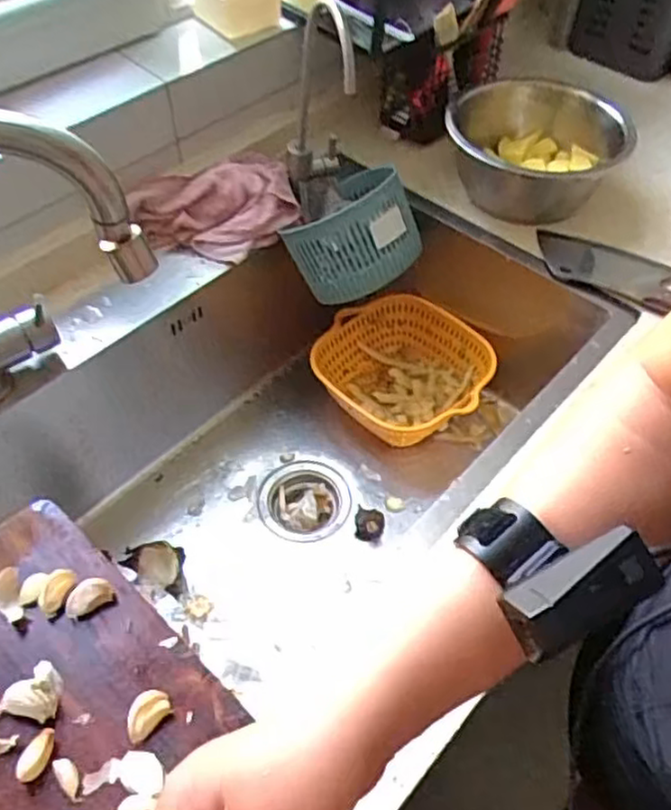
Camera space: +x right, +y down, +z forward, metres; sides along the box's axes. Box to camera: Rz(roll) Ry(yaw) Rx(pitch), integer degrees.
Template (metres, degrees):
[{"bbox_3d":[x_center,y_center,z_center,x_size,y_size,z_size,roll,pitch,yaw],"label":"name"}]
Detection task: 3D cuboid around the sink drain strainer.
[{"bbox_3d":[-0.037,0.120,0.857,0.103,0.041,0.109,1,51,-1],"label":"sink drain strainer"}]

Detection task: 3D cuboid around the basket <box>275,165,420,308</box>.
[{"bbox_3d":[0.018,-0.195,0.820,0.146,0.111,0.105,-22,39,0],"label":"basket"}]

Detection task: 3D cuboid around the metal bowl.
[{"bbox_3d":[0.235,-0.317,0.852,0.195,0.112,0.195,1,51,-1],"label":"metal bowl"}]

